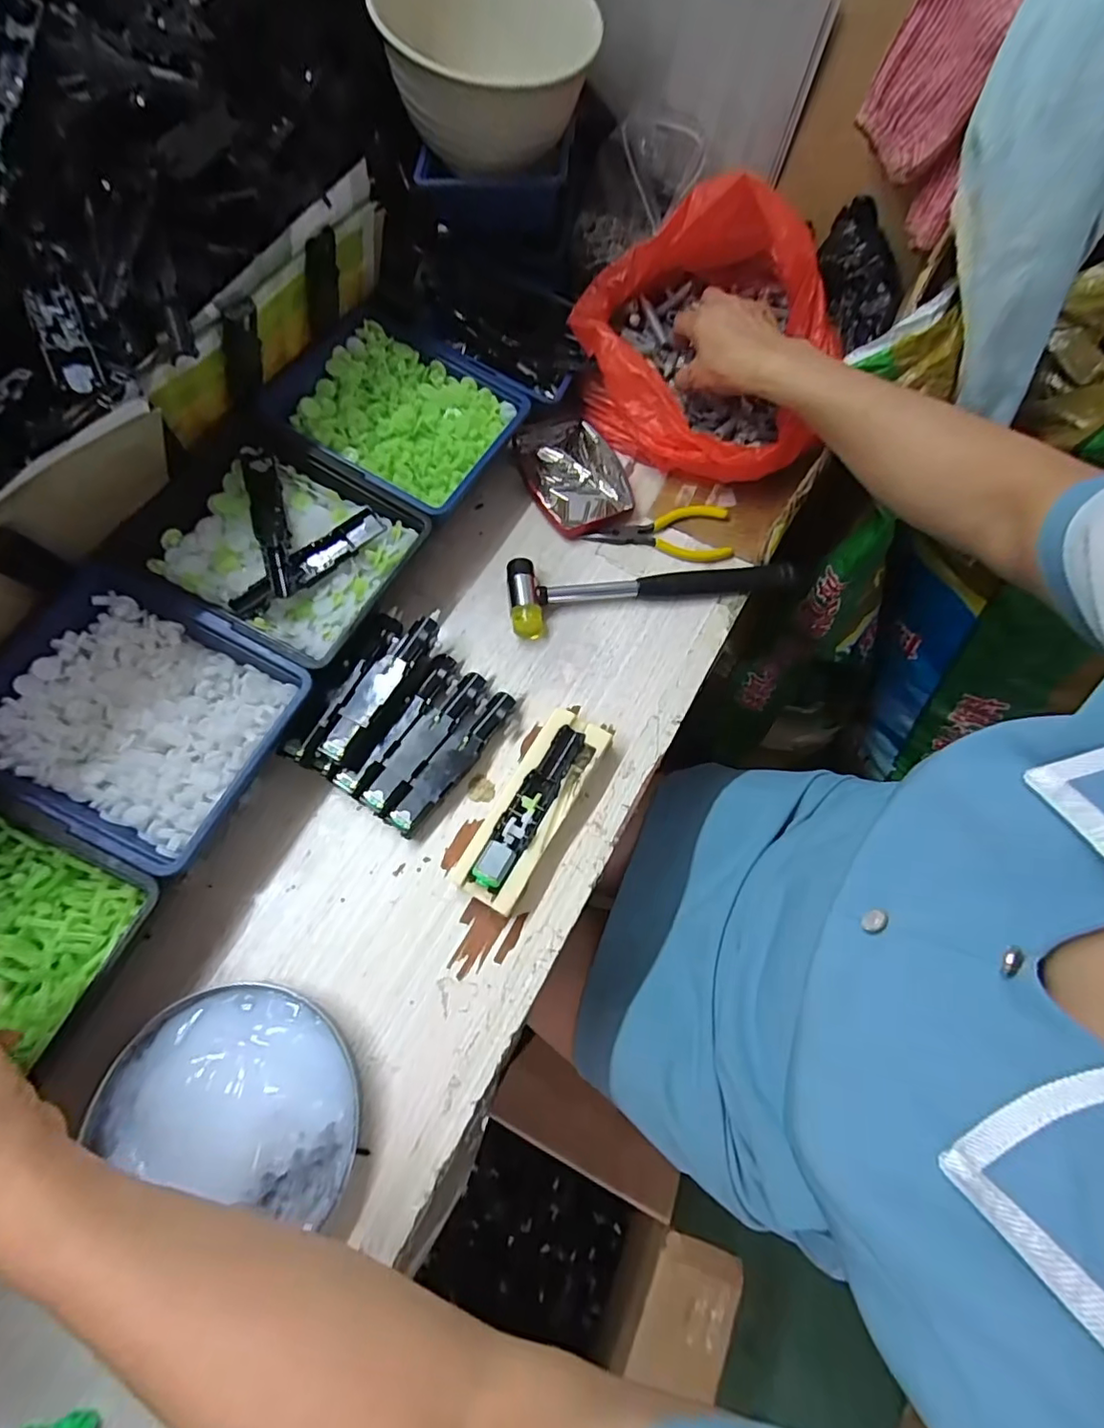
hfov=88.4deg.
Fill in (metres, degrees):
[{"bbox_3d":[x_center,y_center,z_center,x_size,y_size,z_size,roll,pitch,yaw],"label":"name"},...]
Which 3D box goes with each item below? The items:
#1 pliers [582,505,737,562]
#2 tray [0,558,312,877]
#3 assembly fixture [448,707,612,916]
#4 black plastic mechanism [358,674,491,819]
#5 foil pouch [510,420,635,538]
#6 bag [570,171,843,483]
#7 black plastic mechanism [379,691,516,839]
[{"bbox_3d":[0.090,-0.156,0.481,0.120,0.010,0.054,3,68,-1],"label":"pliers"},{"bbox_3d":[-0.259,-0.004,0.351,0.166,0.033,0.146,26,70,8],"label":"tray"},{"bbox_3d":[-0.012,0.062,0.384,0.045,0.029,0.138,29,70,9],"label":"assembly fixture"},{"bbox_3d":[-0.087,0.019,0.403,0.024,0.019,0.119,31,70,10],"label":"black plastic mechanism"},{"bbox_3d":[0.019,-0.211,0.501,0.084,0.011,0.122,-21,71,-10],"label":"foil pouch"},{"bbox_3d":[0.130,-0.325,0.481,0.211,0.127,0.214,19,69,5],"label":"bag"},{"bbox_3d":[-0.069,0.032,0.397,0.027,0.019,0.118,35,71,11],"label":"black plastic mechanism"}]

